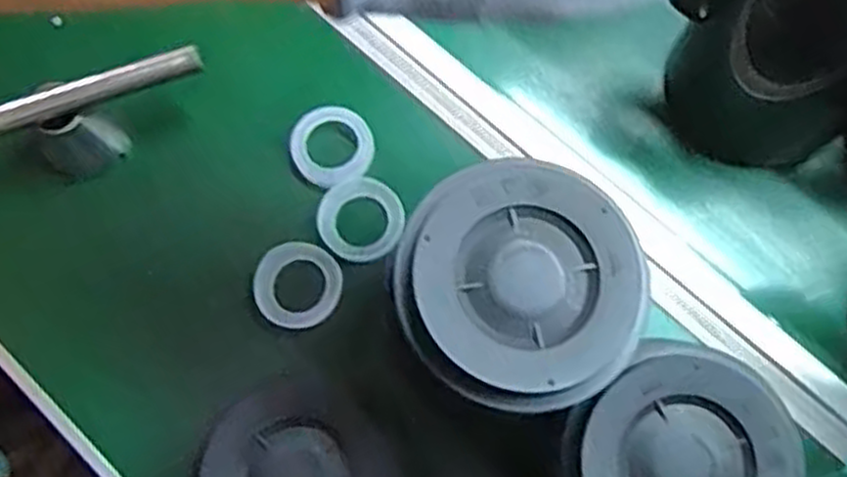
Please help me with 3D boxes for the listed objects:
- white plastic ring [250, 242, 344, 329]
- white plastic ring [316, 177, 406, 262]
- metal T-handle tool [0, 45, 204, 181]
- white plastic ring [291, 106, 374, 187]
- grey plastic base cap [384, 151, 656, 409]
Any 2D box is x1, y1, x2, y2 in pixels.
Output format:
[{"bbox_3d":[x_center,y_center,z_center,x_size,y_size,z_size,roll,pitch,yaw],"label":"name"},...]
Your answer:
[{"bbox_3d":[-0.085,0.031,0.521,0.058,0.004,0.058,-21,76,-4],"label":"white plastic ring"},{"bbox_3d":[-0.043,-0.013,0.532,0.058,0.004,0.058,0,75,1],"label":"white plastic ring"},{"bbox_3d":[-0.242,-0.075,0.532,0.197,0.067,0.035,-18,75,-3],"label":"metal T-handle tool"},{"bbox_3d":[-0.064,-0.066,0.547,0.054,0.016,0.059,0,75,1],"label":"white plastic ring"},{"bbox_3d":[0.048,0.021,0.368,0.115,0.015,0.116,0,75,1],"label":"grey plastic base cap"}]

